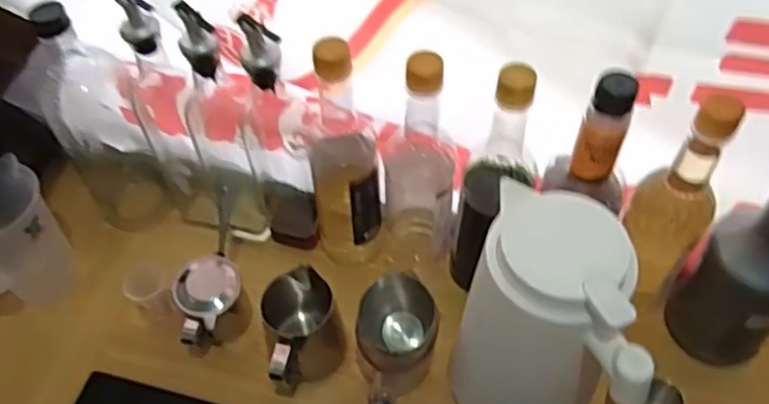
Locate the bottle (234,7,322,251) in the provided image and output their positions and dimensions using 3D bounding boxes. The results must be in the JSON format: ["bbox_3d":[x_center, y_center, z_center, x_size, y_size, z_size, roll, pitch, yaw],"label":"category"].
[{"bbox_3d":[-0.102,-0.064,0.641,0.063,0.280,0.073,-9,53,-6],"label":"bottle"}]

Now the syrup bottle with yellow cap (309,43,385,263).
[{"bbox_3d":[-0.039,-0.035,0.630,0.064,0.290,0.062,-5,53,-3],"label":"syrup bottle with yellow cap"}]

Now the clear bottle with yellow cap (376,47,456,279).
[{"bbox_3d":[0.031,-0.026,0.627,0.071,0.292,0.061,-1,53,0],"label":"clear bottle with yellow cap"}]

